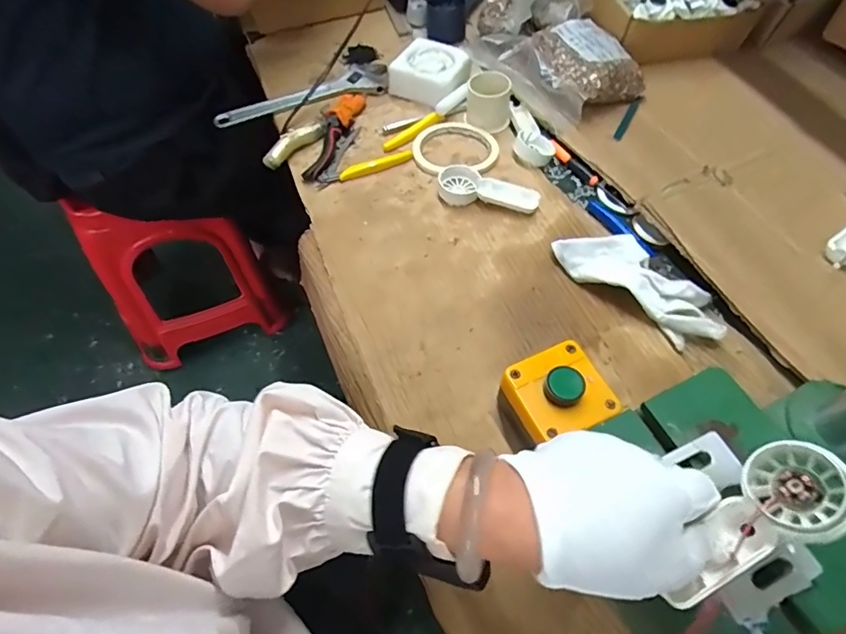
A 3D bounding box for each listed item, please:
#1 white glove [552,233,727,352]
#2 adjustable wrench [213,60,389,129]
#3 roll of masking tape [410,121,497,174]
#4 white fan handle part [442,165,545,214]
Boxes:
[{"bbox_3d":[0.207,-0.035,0.463,0.163,0.034,0.056,38,67,22],"label":"white glove"},{"bbox_3d":[-0.159,-0.299,0.637,0.233,0.015,0.070,-19,60,-10],"label":"adjustable wrench"},{"bbox_3d":[0.039,-0.212,0.589,0.101,0.011,0.101,-1,59,1],"label":"roll of masking tape"},{"bbox_3d":[0.075,-0.143,0.546,0.113,0.019,0.049,13,60,10],"label":"white fan handle part"}]

